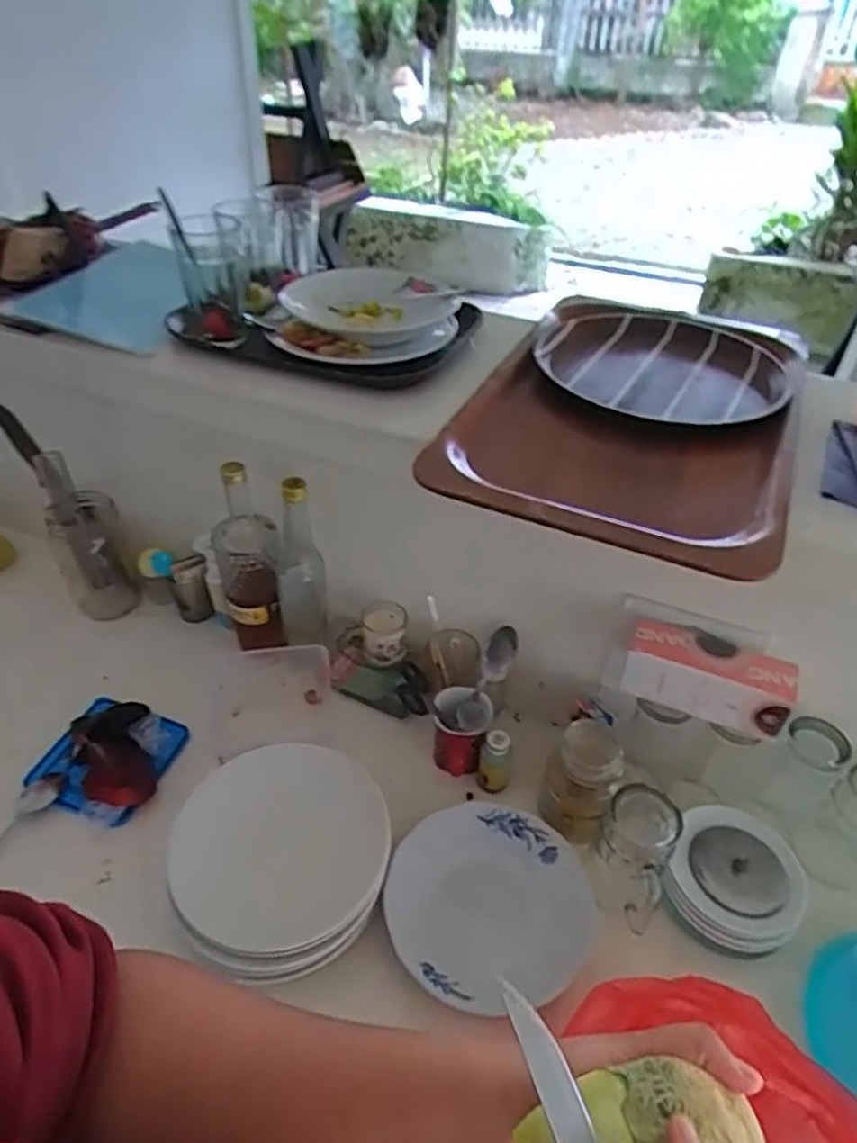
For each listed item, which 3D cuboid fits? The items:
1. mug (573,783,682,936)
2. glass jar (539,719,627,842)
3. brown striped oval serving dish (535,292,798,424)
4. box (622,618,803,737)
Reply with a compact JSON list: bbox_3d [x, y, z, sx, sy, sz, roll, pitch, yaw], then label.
[{"bbox_3d":[0.193,0.282,0.688,0.077,0.123,0.094,21,45,21],"label":"mug"},{"bbox_3d":[0.160,0.223,0.736,0.070,0.110,0.070,1,41,-1],"label":"glass jar"},{"bbox_3d":[0.268,-0.255,0.817,0.272,0.026,0.292,15,43,15],"label":"brown striped oval serving dish"},{"bbox_3d":[0.272,0.105,0.684,0.150,0.060,0.058,15,43,15],"label":"box"}]

